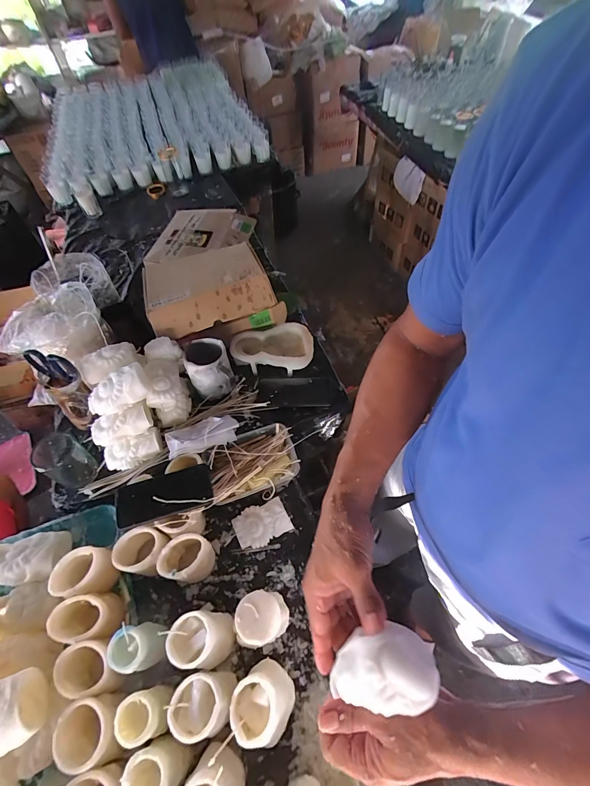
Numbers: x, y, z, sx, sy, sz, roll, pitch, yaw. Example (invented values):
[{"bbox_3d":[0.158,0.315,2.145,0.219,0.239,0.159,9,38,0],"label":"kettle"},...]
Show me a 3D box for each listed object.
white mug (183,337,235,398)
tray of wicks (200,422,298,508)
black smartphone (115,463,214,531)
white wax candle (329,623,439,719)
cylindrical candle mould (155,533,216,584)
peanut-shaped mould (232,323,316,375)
[{"bbox_3d":[-0.178,-0.054,0.734,0.088,0.087,0.111,-16,56,-9],"label":"white mug"},{"bbox_3d":[-0.077,0.132,0.656,0.162,0.041,0.117,-21,56,-12],"label":"tray of wicks"},{"bbox_3d":[-0.219,0.169,0.587,0.153,0.015,0.073,-16,56,-9],"label":"black smartphone"},{"bbox_3d":[0.079,0.245,0.314,0.080,0.054,0.061,6,55,7],"label":"white wax candle"},{"bbox_3d":[-0.174,0.278,0.579,0.068,0.080,0.071,-1,55,2],"label":"cylindrical candle mould"},{"bbox_3d":[-0.051,-0.099,0.796,0.182,0.052,0.113,-3,55,1],"label":"peanut-shaped mould"}]

